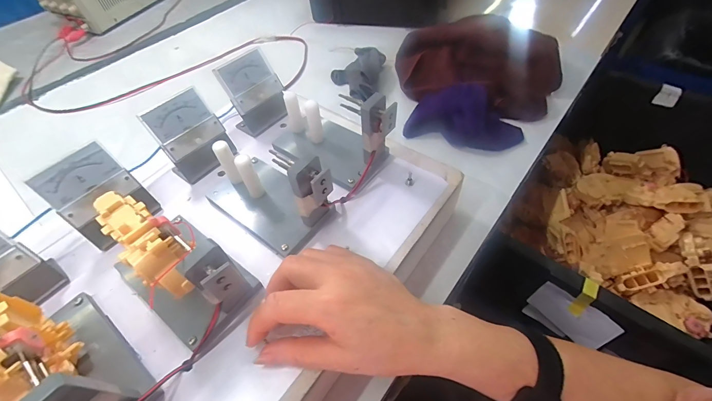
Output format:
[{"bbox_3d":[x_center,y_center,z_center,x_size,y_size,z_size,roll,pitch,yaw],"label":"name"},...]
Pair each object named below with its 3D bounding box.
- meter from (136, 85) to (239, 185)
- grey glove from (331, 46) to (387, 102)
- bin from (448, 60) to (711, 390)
[{"bbox_3d":[-0.177,-0.068,0.345,0.045,0.072,0.066,32,61,25],"label":"meter"},{"bbox_3d":[0.001,-0.229,0.563,0.086,0.047,0.119,8,54,10],"label":"grey glove"},{"bbox_3d":[0.515,0.004,0.602,0.406,0.181,0.529,31,61,24],"label":"bin"}]

